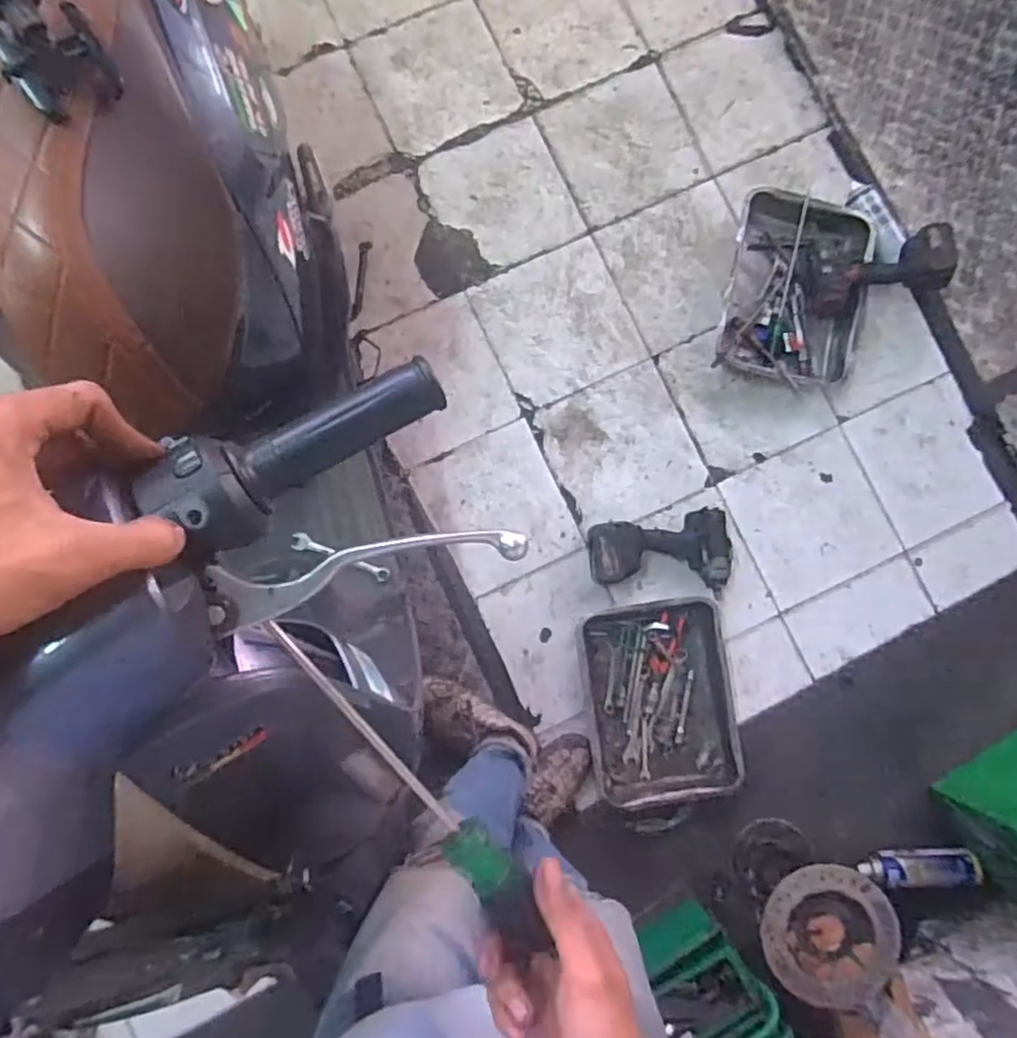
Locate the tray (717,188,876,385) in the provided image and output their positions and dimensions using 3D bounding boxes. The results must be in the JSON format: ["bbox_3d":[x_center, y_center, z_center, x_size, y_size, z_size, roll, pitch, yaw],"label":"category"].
[{"bbox_3d":[0.605,-0.490,1.391,0.291,0.083,0.409,10,85,-1],"label":"tray"}]

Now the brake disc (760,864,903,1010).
[{"bbox_3d":[0.523,0.679,1.091,0.207,0.056,0.221,0,85,-2],"label":"brake disc"}]

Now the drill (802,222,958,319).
[{"bbox_3d":[0.754,-0.510,1.376,0.275,0.104,0.142,-9,85,17],"label":"drill"}]

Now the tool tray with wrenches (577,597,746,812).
[{"bbox_3d":[0.305,0.370,1.319,0.291,0.075,0.406,-7,86,-3],"label":"tool tray with wrenches"}]

